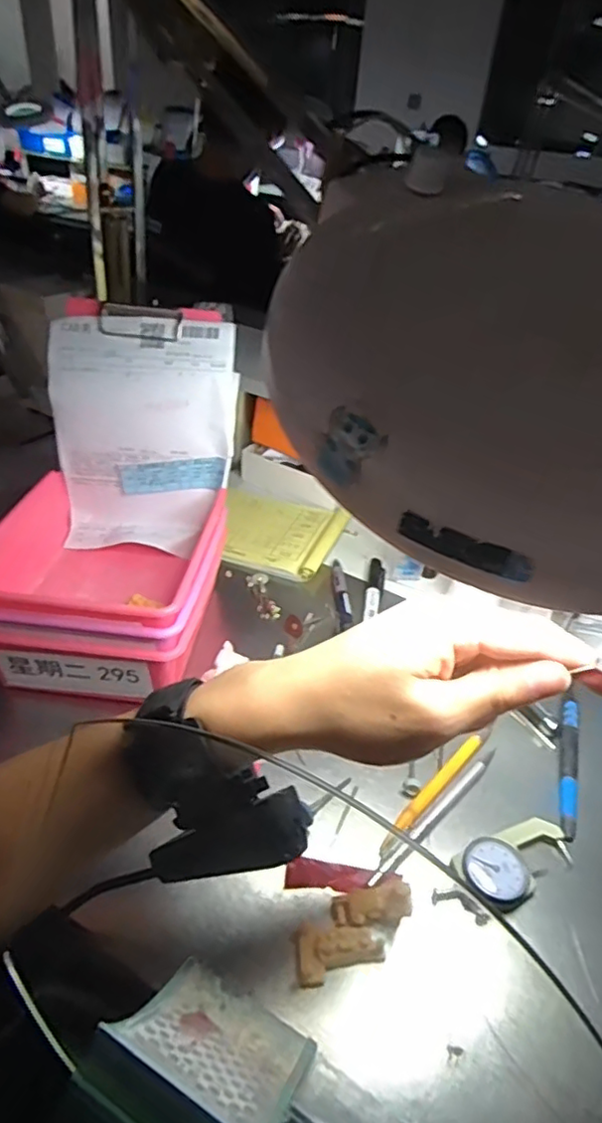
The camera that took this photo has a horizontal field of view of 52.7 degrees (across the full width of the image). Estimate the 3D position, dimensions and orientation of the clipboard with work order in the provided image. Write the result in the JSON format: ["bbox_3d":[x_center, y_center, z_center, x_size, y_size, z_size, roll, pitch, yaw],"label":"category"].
[{"bbox_3d":[-0.129,-0.107,0.507,0.147,0.194,0.024,4,17,3],"label":"clipboard with work order"}]

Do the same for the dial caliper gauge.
[{"bbox_3d":[0.122,0.182,0.365,0.097,0.012,0.040,-19,43,-29],"label":"dial caliper gauge"}]

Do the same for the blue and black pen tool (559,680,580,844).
[{"bbox_3d":[0.193,0.137,0.436,0.013,0.010,0.132,15,38,13],"label":"blue and black pen tool"}]

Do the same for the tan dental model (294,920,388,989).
[{"bbox_3d":[0.021,0.206,0.321,0.046,0.007,0.029,1,37,-6],"label":"tan dental model"}]

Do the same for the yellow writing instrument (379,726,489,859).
[{"bbox_3d":[0.090,0.150,0.407,0.010,0.006,0.128,31,44,31],"label":"yellow writing instrument"}]

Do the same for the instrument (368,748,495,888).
[{"bbox_3d":[0.088,0.160,0.391,0.008,0.007,0.137,33,45,32],"label":"instrument"}]

